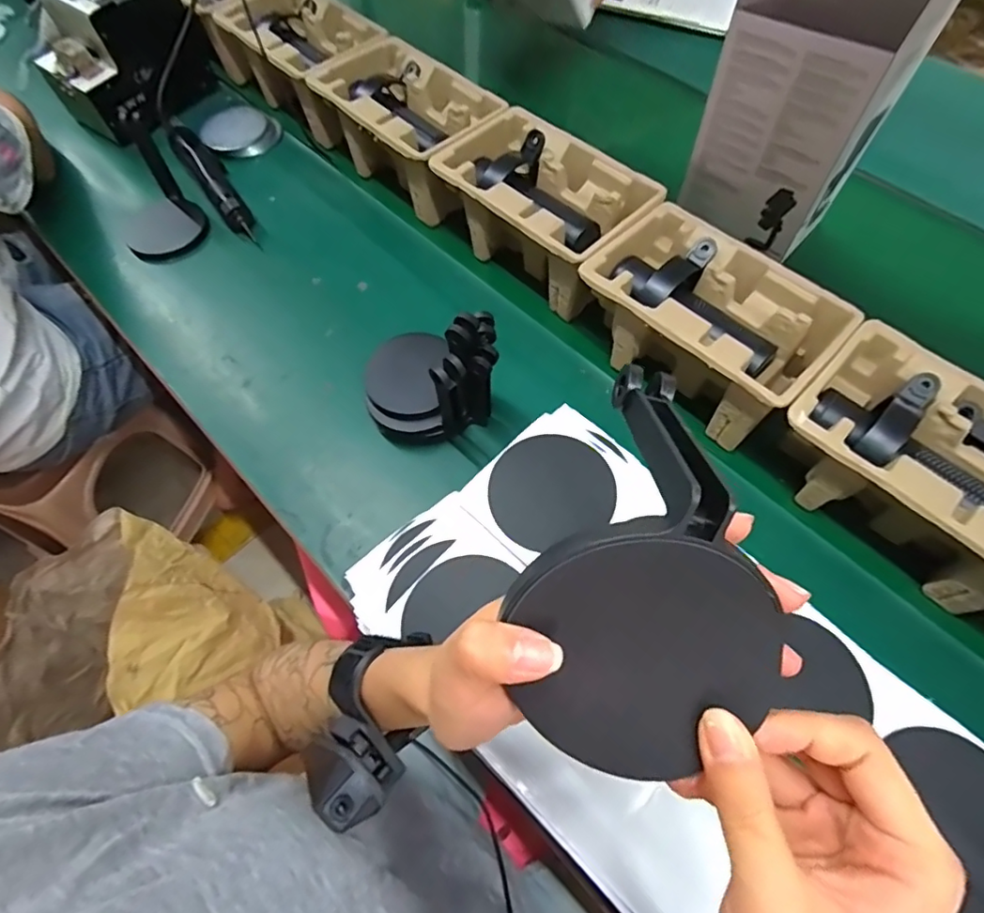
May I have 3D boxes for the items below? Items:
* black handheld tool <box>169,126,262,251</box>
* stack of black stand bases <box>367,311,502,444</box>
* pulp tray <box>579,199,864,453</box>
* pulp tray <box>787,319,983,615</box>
[{"bbox_3d":[-0.379,-0.376,0.742,0.044,0.029,0.286,-30,69,-15],"label":"black handheld tool"},{"bbox_3d":[-0.063,-0.078,0.522,0.124,0.143,0.085,15,65,5],"label":"stack of black stand bases"},{"bbox_3d":[0.208,-0.137,0.555,0.233,0.097,0.156,39,69,15],"label":"pulp tray"},{"bbox_3d":[0.364,0.010,0.474,0.221,0.103,0.142,43,70,16],"label":"pulp tray"}]

